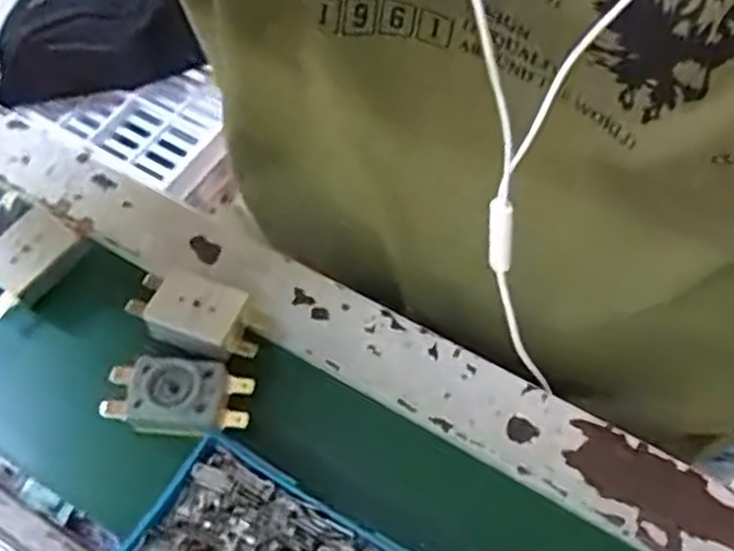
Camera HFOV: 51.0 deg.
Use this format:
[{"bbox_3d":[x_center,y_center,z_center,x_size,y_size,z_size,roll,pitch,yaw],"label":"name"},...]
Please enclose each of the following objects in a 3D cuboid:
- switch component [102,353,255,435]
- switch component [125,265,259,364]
[{"bbox_3d":[-0.078,0.050,0.315,0.057,0.016,0.030,7,53,1],"label":"switch component"},{"bbox_3d":[-0.073,0.017,0.333,0.055,0.017,0.032,20,55,11],"label":"switch component"}]

